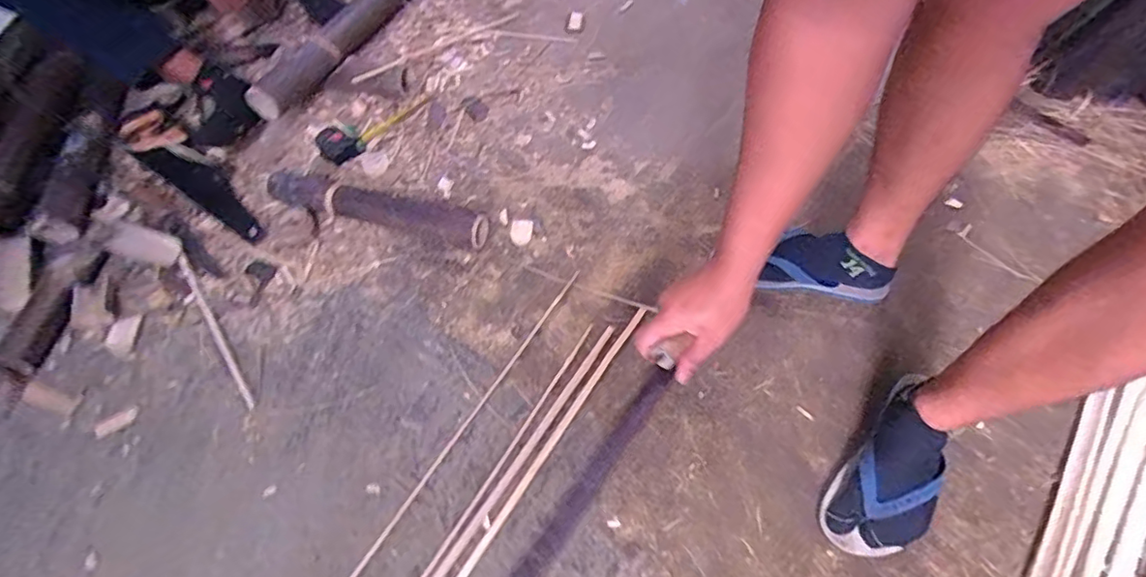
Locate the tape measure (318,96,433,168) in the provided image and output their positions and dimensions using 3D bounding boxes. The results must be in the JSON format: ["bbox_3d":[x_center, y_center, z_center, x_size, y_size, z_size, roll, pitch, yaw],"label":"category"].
[{"bbox_3d":[-0.404,-0.335,1.108,0.243,0.041,0.096,-40,66,-18],"label":"tape measure"}]

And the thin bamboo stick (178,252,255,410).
[{"bbox_3d":[-0.596,0.067,0.909,0.018,0.012,0.344,-33,70,-14],"label":"thin bamboo stick"}]

